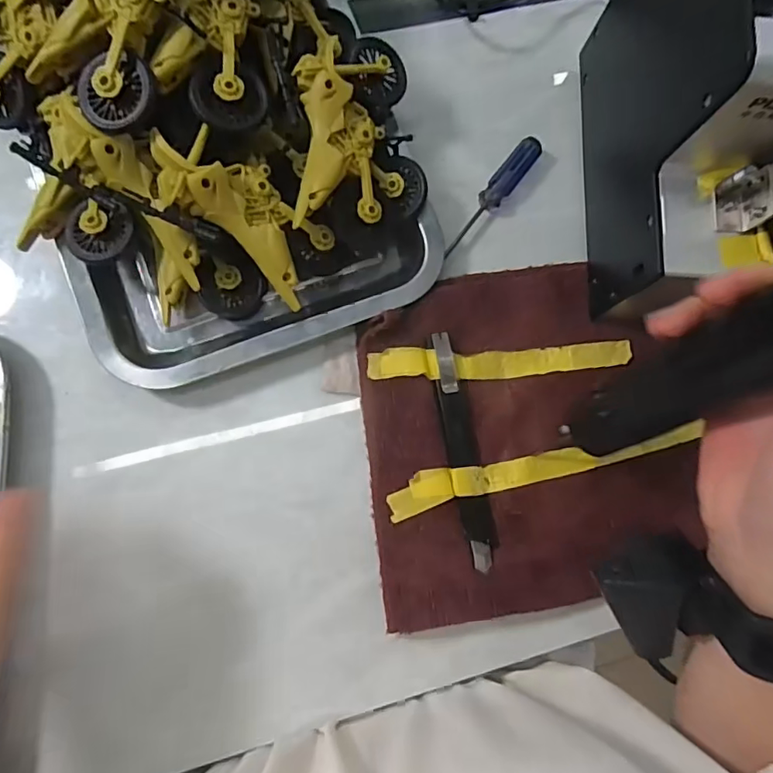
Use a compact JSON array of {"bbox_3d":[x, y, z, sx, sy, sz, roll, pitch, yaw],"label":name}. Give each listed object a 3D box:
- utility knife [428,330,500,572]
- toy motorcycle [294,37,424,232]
[{"bbox_3d":[0.044,0.036,0.313,0.018,0.009,0.135,-11,84,-8],"label":"utility knife"},{"bbox_3d":[-0.020,-0.141,0.315,0.076,0.058,0.111,-9,83,-7],"label":"toy motorcycle"}]

